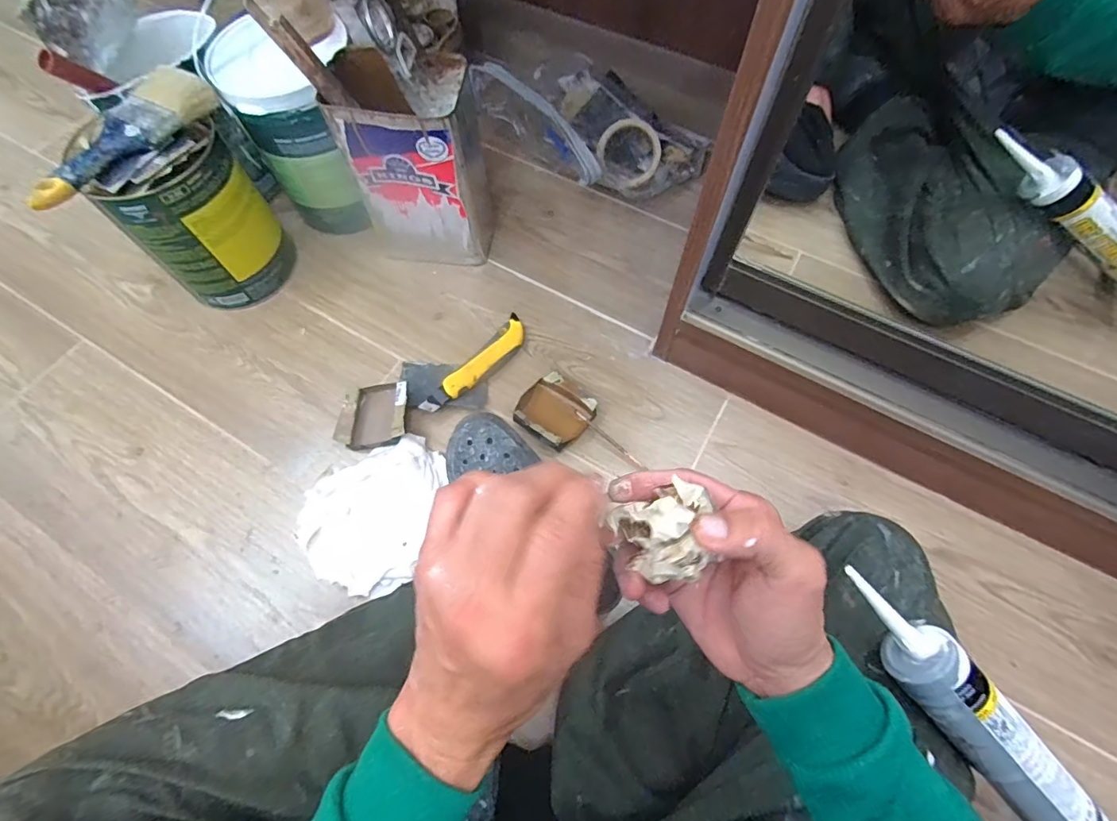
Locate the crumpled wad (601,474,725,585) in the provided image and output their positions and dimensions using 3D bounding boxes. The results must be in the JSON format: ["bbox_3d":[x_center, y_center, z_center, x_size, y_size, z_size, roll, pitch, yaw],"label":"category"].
[{"bbox_3d":[0.055,0.060,0.249,0.050,0.028,0.043,-21,69,-8],"label":"crumpled wad"}]

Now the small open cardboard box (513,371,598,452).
[{"bbox_3d":[-0.005,-0.001,0.632,0.088,0.035,0.088,37,72,15],"label":"small open cardboard box"}]

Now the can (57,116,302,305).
[{"bbox_3d":[-0.459,-0.249,0.651,0.152,0.200,0.135,-33,71,-13],"label":"can"}]

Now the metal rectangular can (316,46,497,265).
[{"bbox_3d":[-0.176,-0.314,0.660,0.152,0.236,0.114,6,67,3],"label":"metal rectangular can"}]

